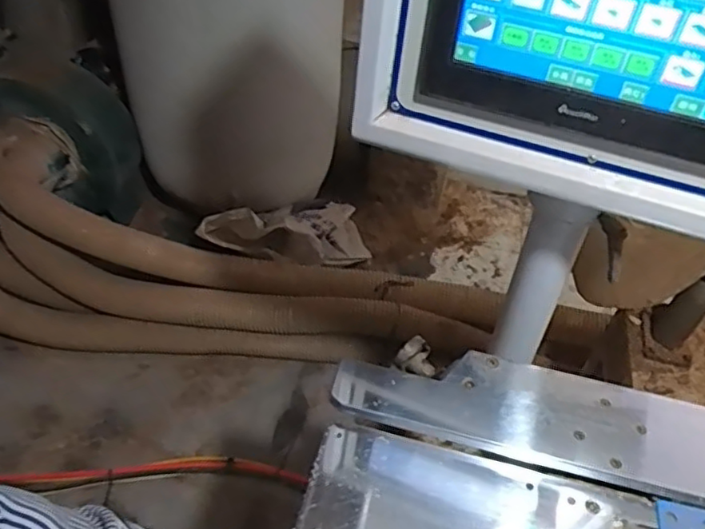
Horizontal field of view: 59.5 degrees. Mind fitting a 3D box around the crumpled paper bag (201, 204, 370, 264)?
[{"bbox_3d":[-0.166,-0.087,1.758,0.548,0.136,0.188,1,40,-42],"label":"crumpled paper bag"}]

